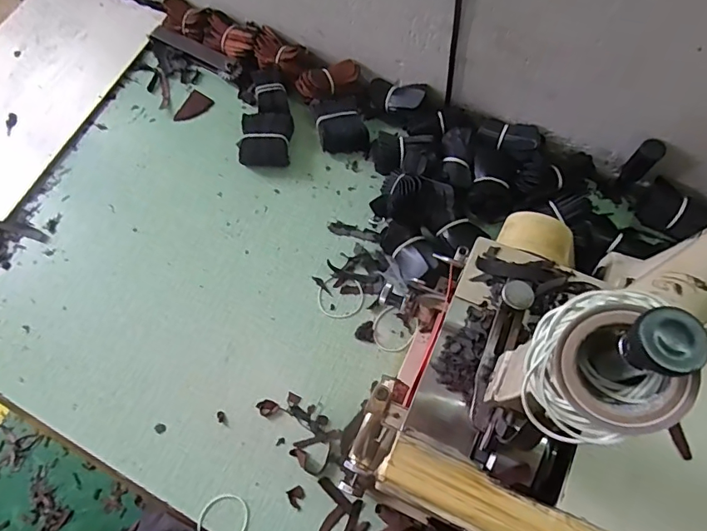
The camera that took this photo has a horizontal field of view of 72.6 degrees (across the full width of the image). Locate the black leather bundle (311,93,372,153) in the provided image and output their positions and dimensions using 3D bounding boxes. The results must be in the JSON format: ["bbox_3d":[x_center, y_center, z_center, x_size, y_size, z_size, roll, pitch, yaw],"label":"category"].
[{"bbox_3d":[-0.016,-0.178,0.612,0.060,0.029,0.074,-14,70,-3],"label":"black leather bundle"}]

